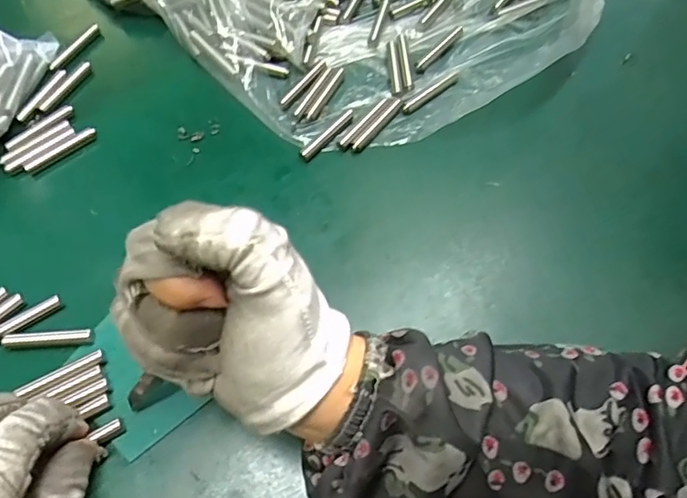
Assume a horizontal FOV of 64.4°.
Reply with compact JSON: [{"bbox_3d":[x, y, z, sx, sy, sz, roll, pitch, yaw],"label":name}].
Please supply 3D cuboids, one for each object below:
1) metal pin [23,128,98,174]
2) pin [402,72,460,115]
[{"bbox_3d":[-0.183,-0.064,0.354,0.047,0.008,0.007,-36,68,-17],"label":"metal pin"},{"bbox_3d":[0.060,-0.108,0.371,0.050,0.006,0.007,-38,68,-17],"label":"pin"}]

